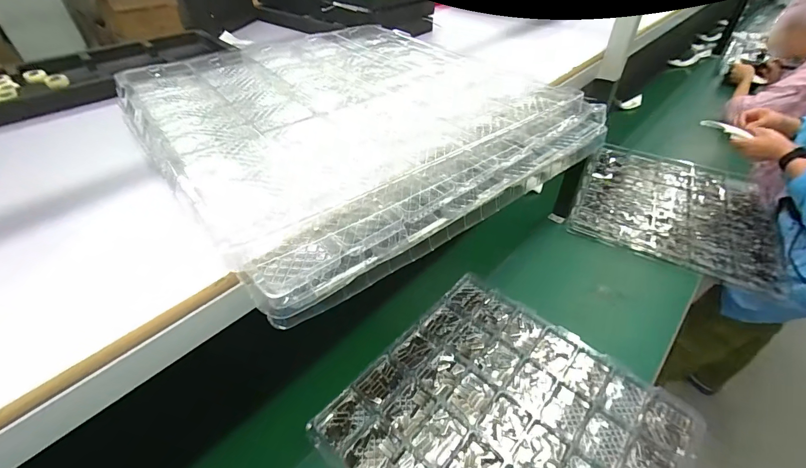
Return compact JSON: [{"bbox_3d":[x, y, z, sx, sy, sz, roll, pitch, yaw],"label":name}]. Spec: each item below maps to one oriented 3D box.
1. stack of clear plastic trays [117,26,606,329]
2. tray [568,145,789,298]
[{"bbox_3d":[-0.081,-0.188,0.560,0.511,0.061,0.576,-29,48,-27],"label":"stack of clear plastic trays"},{"bbox_3d":[0.813,-0.095,1.131,0.500,0.033,0.521,20,46,22],"label":"tray"}]

